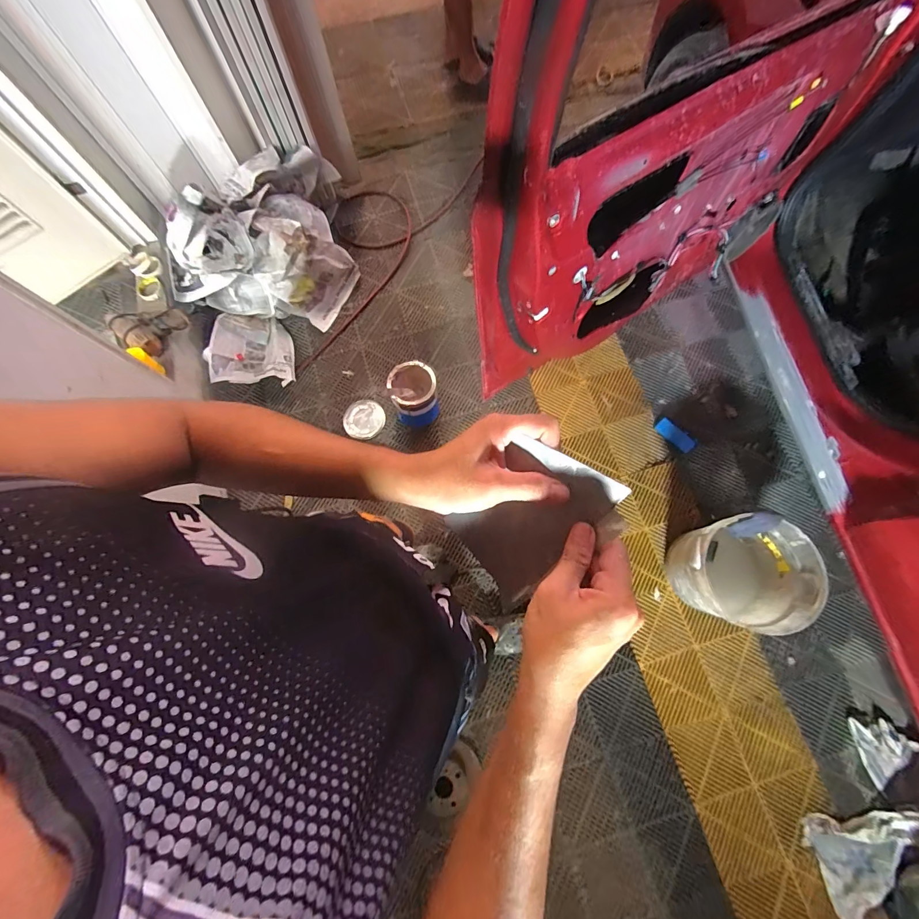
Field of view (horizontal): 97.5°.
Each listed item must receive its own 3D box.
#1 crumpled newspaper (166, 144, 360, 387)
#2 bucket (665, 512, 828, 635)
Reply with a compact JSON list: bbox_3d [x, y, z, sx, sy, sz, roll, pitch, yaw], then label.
[{"bbox_3d":[-0.661,-0.723,1.459,0.766,0.441,0.493,-42,78,-10],"label":"crumpled newspaper"},{"bbox_3d":[0.825,0.333,1.214,0.313,0.304,0.295,0,74,1],"label":"bucket"}]

